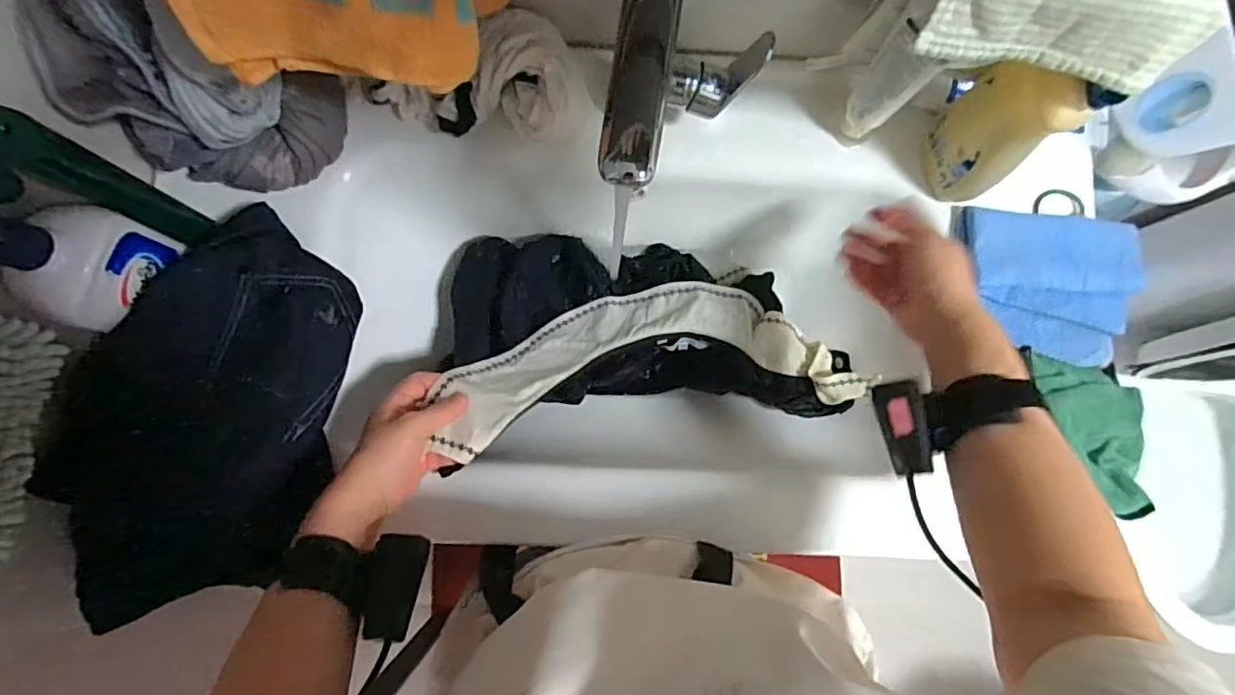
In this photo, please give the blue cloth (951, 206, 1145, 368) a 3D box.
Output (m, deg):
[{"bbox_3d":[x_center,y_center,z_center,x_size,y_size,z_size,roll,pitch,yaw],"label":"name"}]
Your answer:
[{"bbox_3d":[0.407,-0.060,0.557,0.167,0.019,0.140,8,82,0],"label":"blue cloth"}]

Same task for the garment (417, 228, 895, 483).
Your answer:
[{"bbox_3d":[0.037,-0.006,0.591,0.397,0.120,0.218,3,82,-7],"label":"garment"}]

